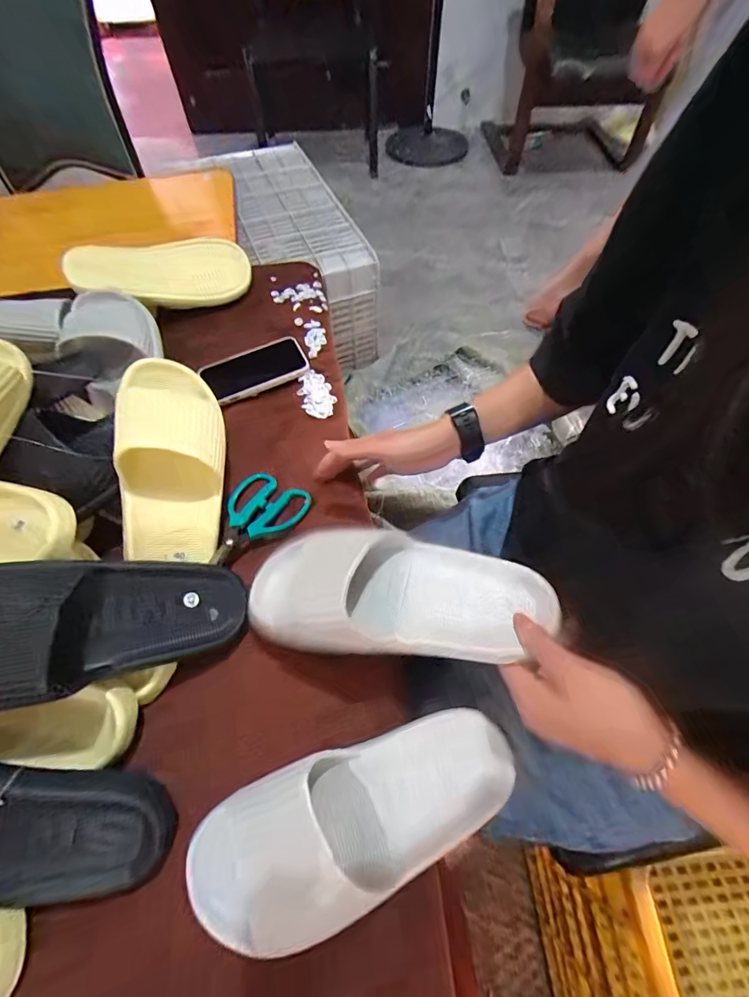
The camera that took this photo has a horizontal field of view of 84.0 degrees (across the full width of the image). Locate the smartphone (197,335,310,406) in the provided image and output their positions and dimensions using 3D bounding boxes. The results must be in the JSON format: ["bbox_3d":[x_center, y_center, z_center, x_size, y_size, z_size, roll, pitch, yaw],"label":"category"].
[{"bbox_3d":[-0.168,-0.187,0.589,0.142,0.015,0.080,-25,63,-14],"label":"smartphone"}]

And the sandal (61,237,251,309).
[{"bbox_3d":[-0.318,-0.344,0.632,0.254,0.063,0.081,-15,61,-24],"label":"sandal"}]

